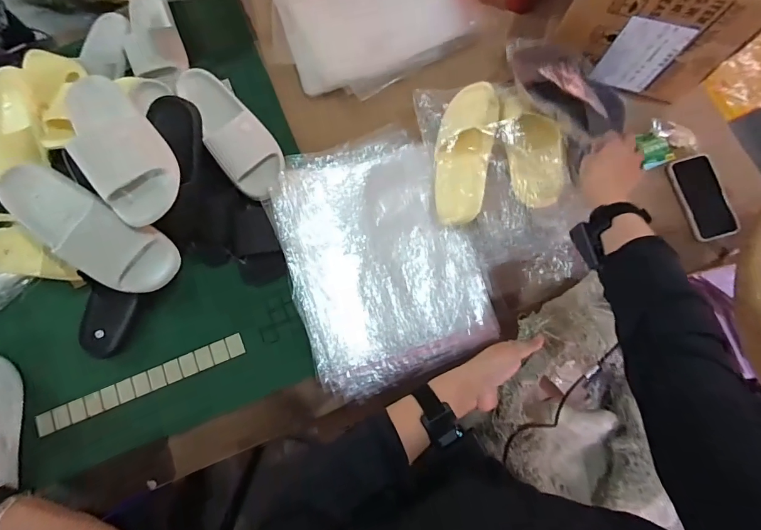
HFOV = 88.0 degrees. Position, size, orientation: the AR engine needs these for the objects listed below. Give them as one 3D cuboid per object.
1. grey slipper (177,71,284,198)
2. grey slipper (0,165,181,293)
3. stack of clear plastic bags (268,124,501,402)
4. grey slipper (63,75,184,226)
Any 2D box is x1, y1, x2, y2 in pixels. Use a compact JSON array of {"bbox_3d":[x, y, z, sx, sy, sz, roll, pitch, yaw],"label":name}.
[{"bbox_3d":[-0.265,-0.242,0.703,0.101,0.066,0.256,-33,93,-5],"label":"grey slipper"},{"bbox_3d":[-0.451,-0.052,0.595,0.273,0.069,0.110,33,81,-5],"label":"grey slipper"},{"bbox_3d":[-0.011,-0.022,0.726,0.334,0.054,0.470,-22,79,-3],"label":"stack of clear plastic bags"},{"bbox_3d":[-0.394,-0.184,0.593,0.108,0.069,0.235,-33,80,-5],"label":"grey slipper"}]

